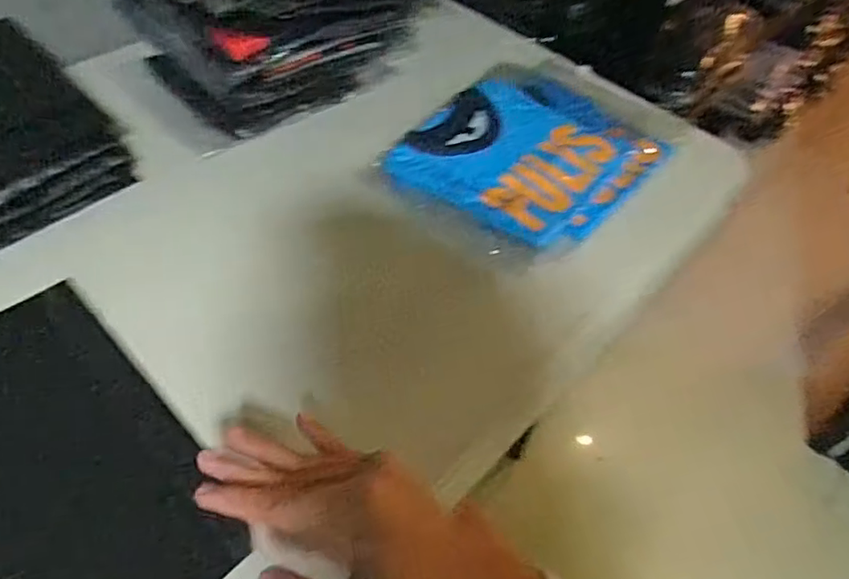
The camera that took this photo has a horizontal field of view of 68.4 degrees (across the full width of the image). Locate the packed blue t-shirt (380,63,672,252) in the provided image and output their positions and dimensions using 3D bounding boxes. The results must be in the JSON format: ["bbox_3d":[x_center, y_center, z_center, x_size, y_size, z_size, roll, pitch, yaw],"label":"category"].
[{"bbox_3d":[0.112,-0.143,0.619,0.203,0.023,0.256,34,55,20],"label":"packed blue t-shirt"}]

